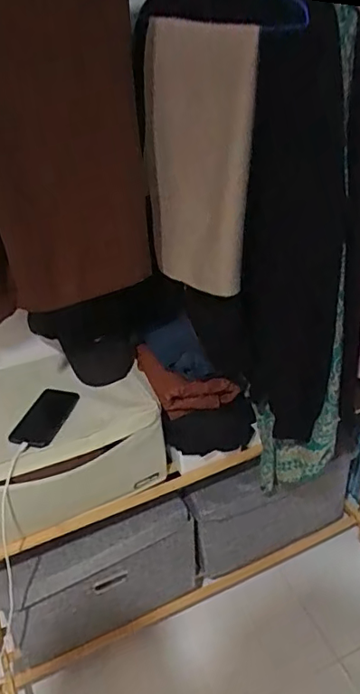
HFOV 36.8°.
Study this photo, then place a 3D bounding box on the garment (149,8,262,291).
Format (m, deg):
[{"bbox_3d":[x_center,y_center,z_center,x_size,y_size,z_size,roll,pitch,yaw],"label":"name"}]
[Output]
[{"bbox_3d":[0.021,-0.292,0.884,0.200,0.419,0.042,27,46,28],"label":"garment"}]

